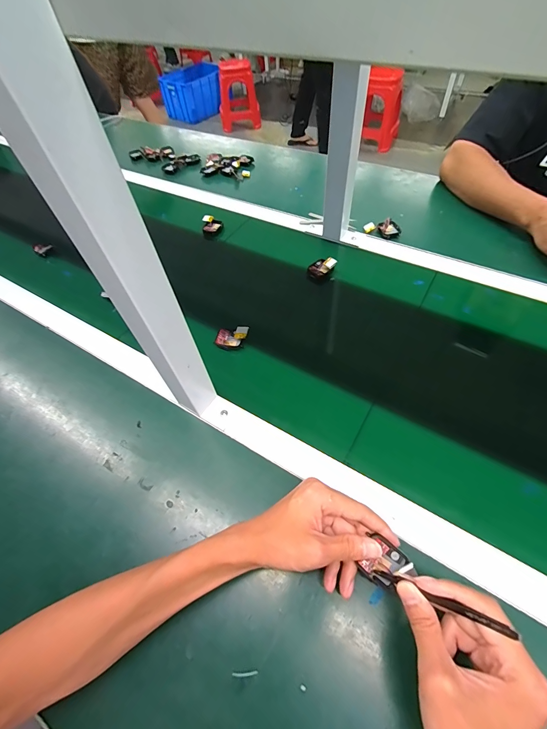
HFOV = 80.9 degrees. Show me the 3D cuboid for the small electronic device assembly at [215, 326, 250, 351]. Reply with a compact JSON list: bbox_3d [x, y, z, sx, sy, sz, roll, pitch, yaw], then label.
[{"bbox_3d":[-0.067,-0.043,0.514,0.049,0.018,0.037,3,55,7],"label":"small electronic device assembly"}]

